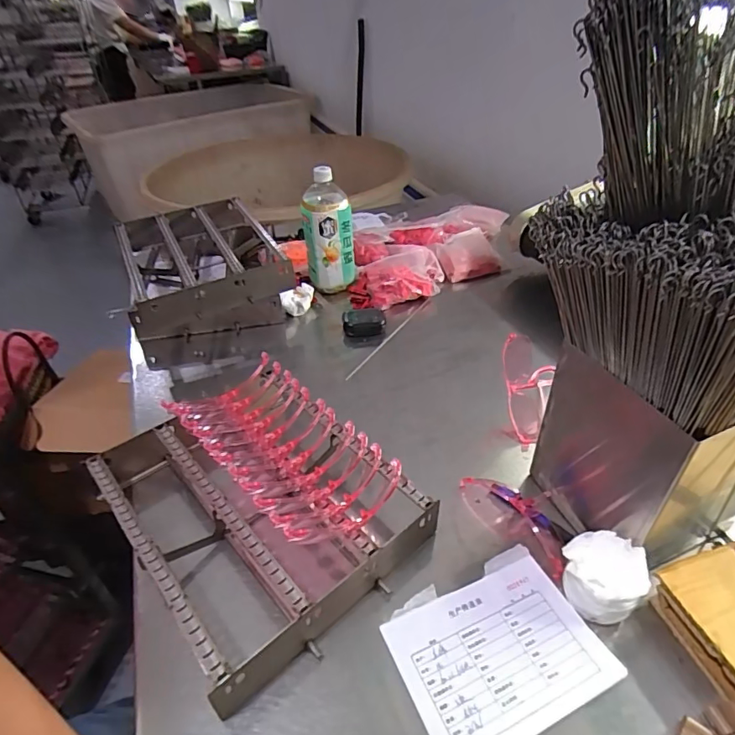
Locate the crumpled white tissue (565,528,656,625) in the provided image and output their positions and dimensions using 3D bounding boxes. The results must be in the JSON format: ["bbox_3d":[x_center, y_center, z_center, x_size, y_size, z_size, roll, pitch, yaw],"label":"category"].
[{"bbox_3d":[0.223,0.198,0.463,0.067,0.052,0.069,-32,45,-29],"label":"crumpled white tissue"}]

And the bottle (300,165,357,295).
[{"bbox_3d":[-0.073,-0.246,0.908,0.089,0.225,0.078,-8,38,-3],"label":"bottle"}]

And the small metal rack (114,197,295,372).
[{"bbox_3d":[-0.306,-0.173,0.915,0.256,0.148,0.353,-18,40,-15],"label":"small metal rack"}]

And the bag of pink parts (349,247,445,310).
[{"bbox_3d":[0.057,-0.169,0.962,0.188,0.056,0.155,-8,38,-3],"label":"bag of pink parts"}]

